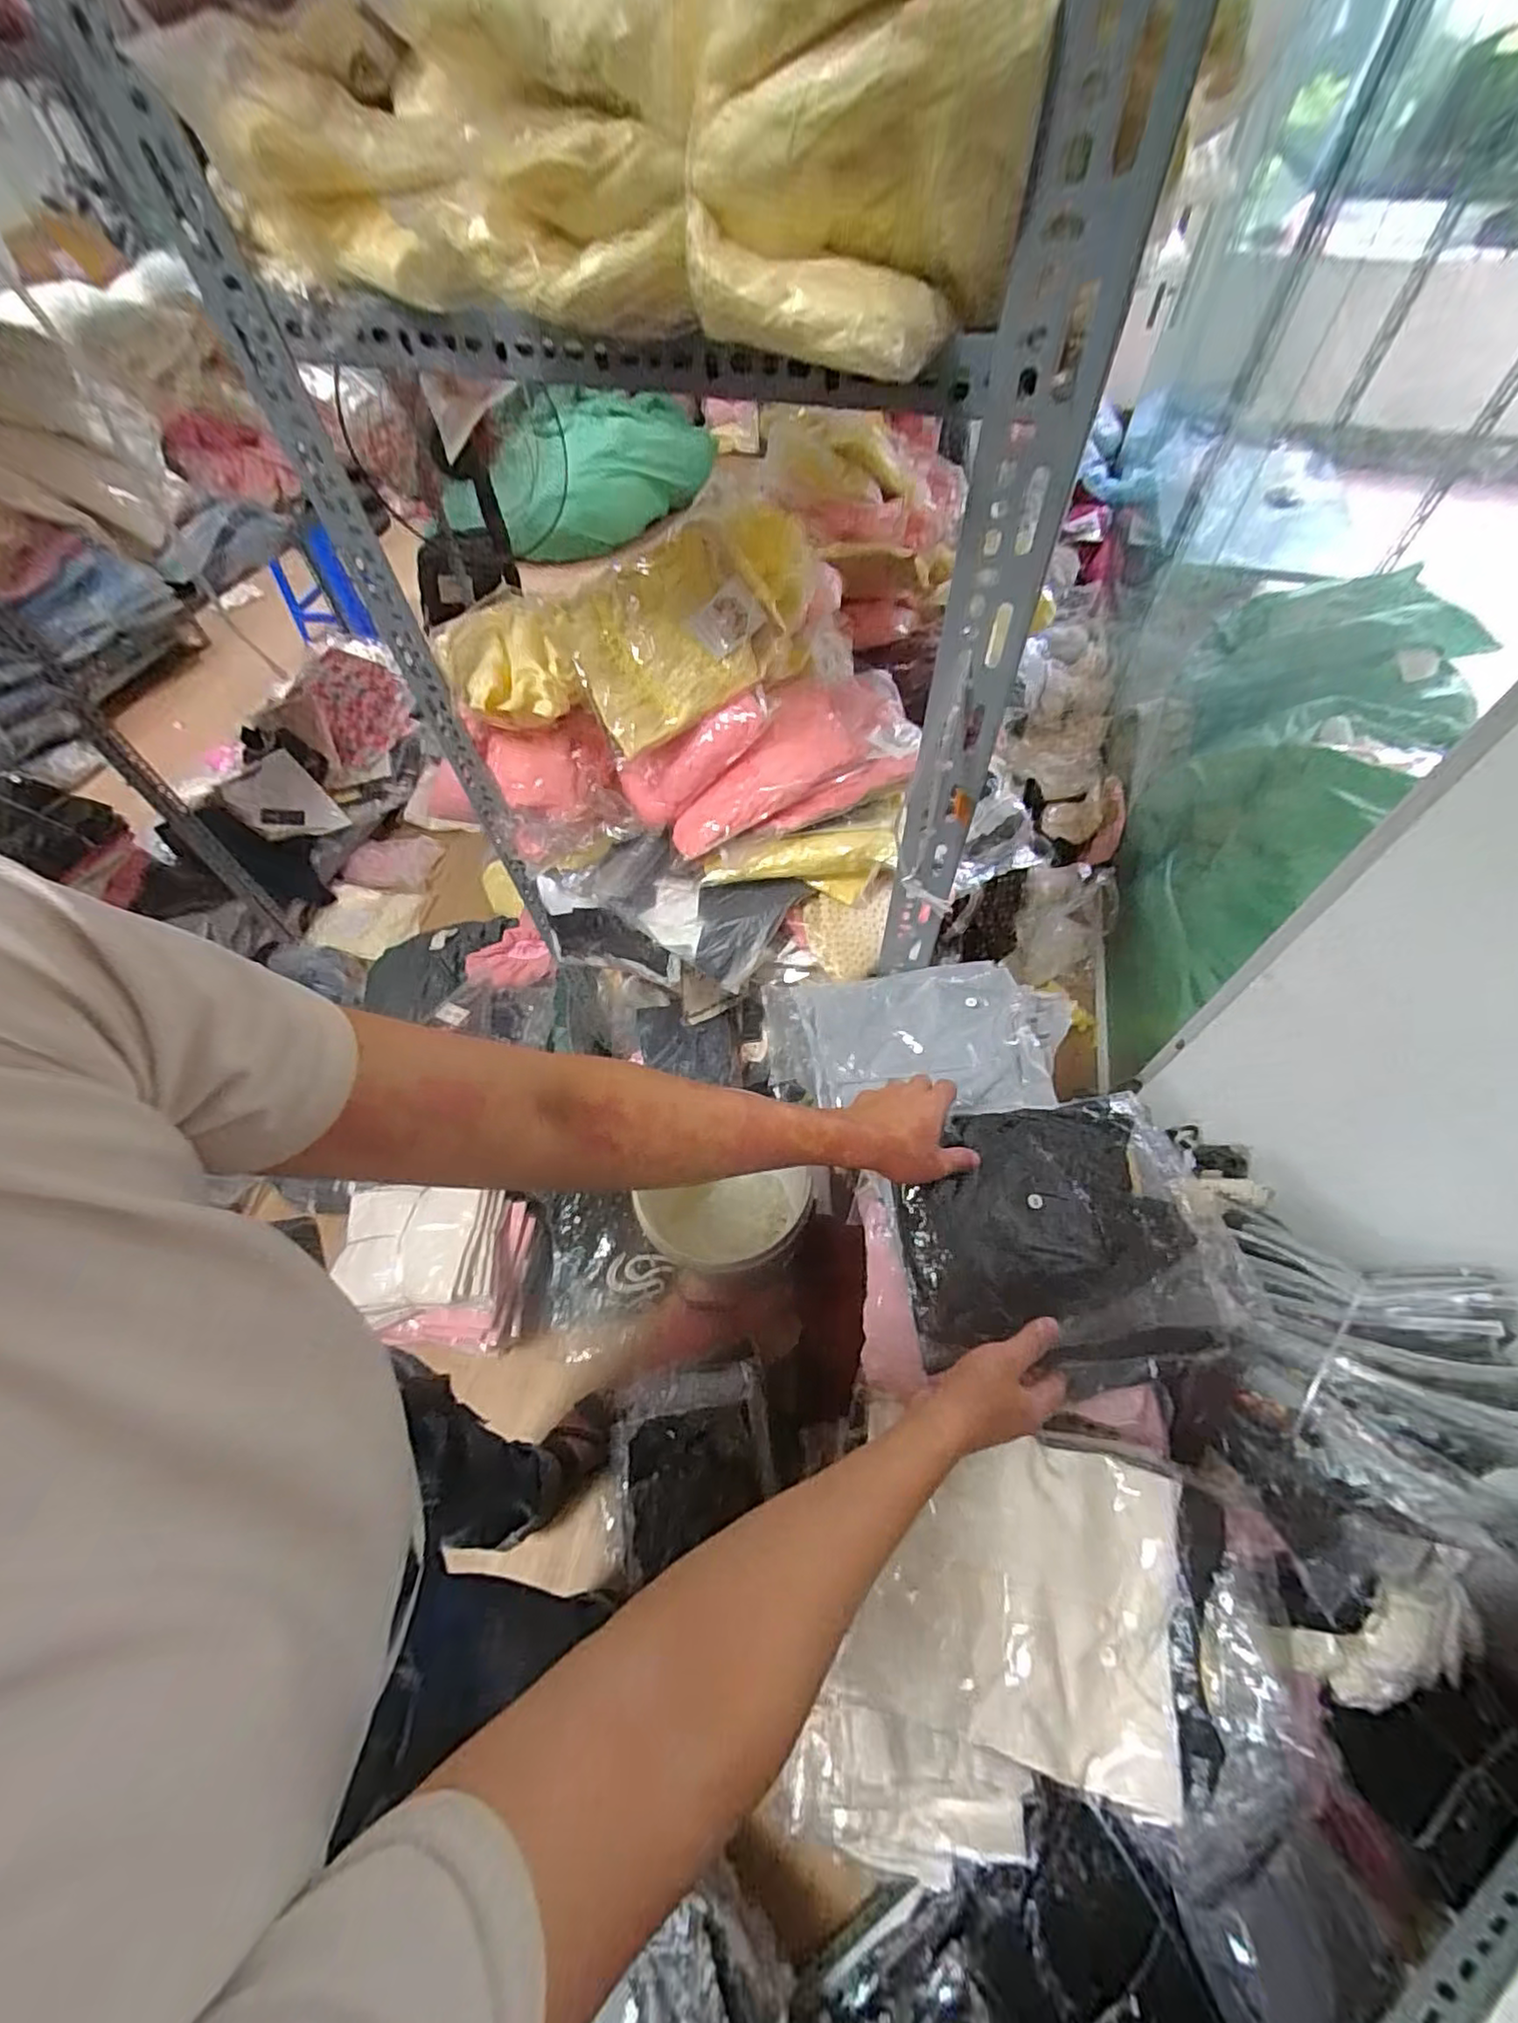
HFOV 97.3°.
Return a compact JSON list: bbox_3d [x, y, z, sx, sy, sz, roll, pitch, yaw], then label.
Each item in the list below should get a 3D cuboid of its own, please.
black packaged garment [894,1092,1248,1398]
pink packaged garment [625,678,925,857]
[{"bbox_3d":[0.261,0.197,0.604,0.255,0.053,0.217,-5,57,-2],"label":"black packaged garment"},{"bbox_3d":[0.036,-0.314,0.830,0.381,0.124,0.181,-27,60,-15],"label":"pink packaged garment"}]

